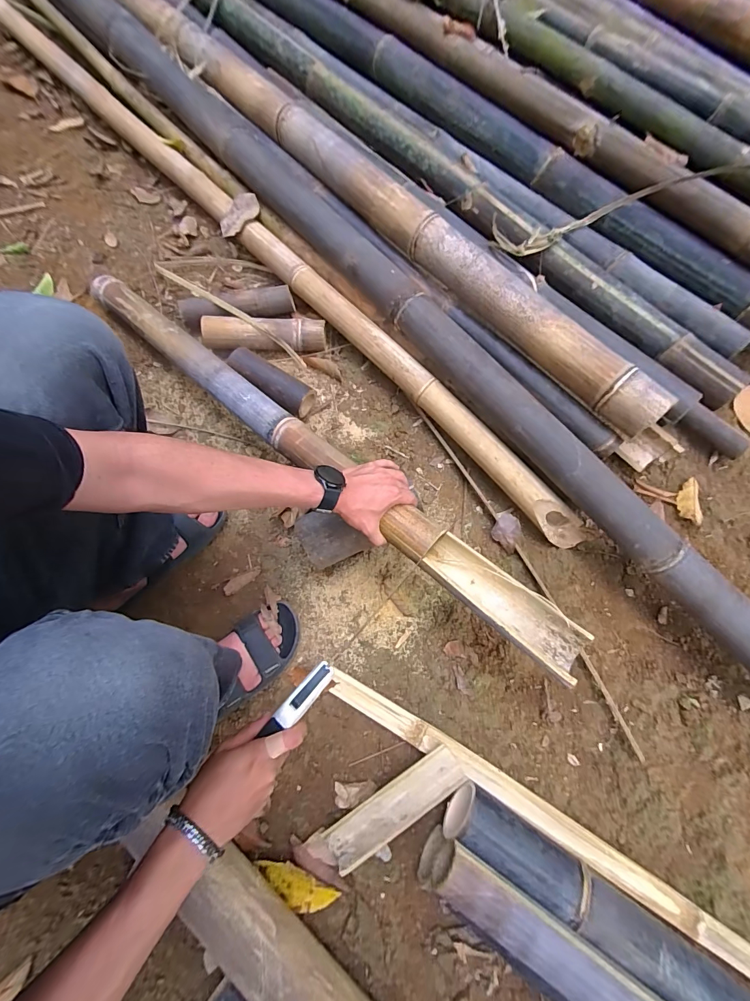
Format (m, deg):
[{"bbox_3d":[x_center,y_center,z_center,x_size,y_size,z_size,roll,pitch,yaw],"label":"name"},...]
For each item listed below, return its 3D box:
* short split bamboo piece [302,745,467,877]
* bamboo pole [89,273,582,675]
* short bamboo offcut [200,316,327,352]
[{"bbox_3d":[0.021,0.481,0.571,0.252,0.015,0.067,-33,77,-4],"label":"short split bamboo piece"},{"bbox_3d":[-0.145,-0.105,0.631,1.060,0.094,0.081,38,75,14],"label":"bamboo pole"},{"bbox_3d":[-0.235,-0.354,0.787,0.252,0.053,0.065,-3,73,-4],"label":"short bamboo offcut"}]

